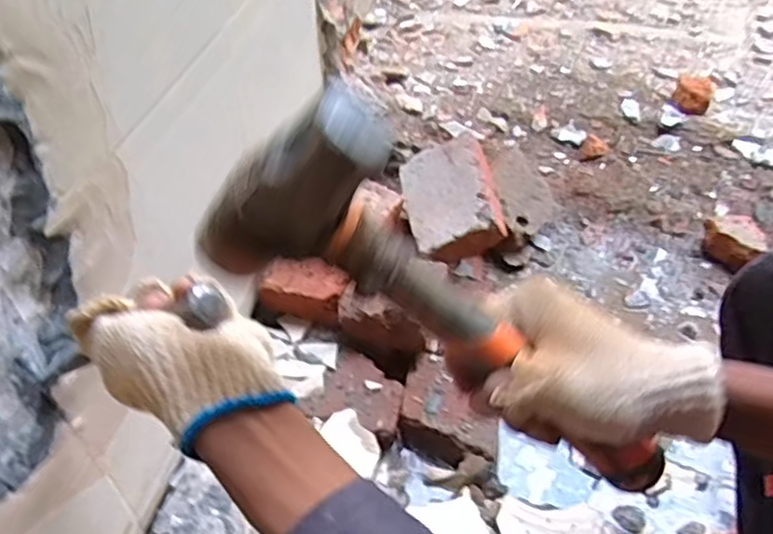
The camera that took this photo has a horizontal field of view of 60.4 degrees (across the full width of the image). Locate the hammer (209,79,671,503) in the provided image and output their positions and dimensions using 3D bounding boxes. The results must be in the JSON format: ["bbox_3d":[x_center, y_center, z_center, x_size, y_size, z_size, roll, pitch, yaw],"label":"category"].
[{"bbox_3d":[0.044,0.034,0.334,0.277,0.087,0.049,40,47,-22],"label":"hammer"}]

